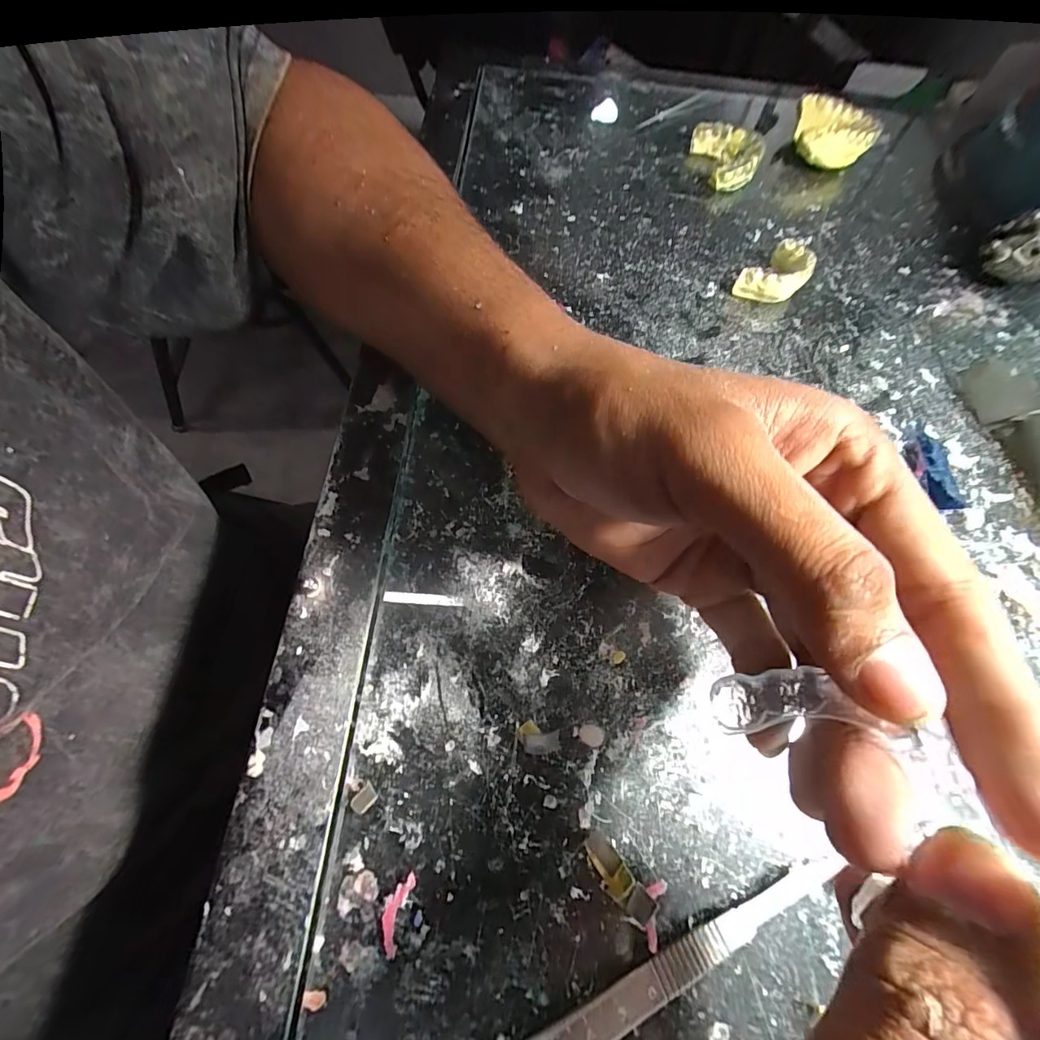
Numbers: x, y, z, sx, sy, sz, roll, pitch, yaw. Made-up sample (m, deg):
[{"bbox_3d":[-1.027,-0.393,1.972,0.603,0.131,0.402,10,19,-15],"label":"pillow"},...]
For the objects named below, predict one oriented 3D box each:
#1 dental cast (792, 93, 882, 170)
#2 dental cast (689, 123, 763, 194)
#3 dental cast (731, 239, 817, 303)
[{"bbox_3d":[0.223,-0.272,0.331,0.054,0.026,0.054,17,64,5],"label":"dental cast"},{"bbox_3d":[0.140,-0.249,0.317,0.048,0.018,0.051,19,65,6],"label":"dental cast"},{"bbox_3d":[0.150,-0.143,0.268,0.051,0.018,0.028,-39,72,-19],"label":"dental cast"}]

